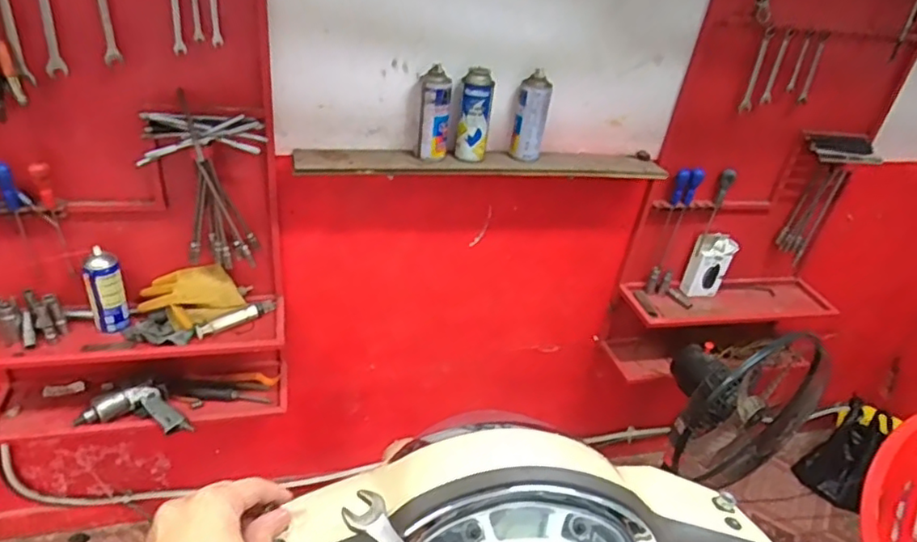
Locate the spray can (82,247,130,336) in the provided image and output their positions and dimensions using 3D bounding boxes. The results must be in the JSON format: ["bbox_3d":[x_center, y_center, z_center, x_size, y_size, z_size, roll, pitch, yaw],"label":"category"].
[{"bbox_3d":[-0.692,0.040,1.199,0.065,0.163,0.054,-13,38,-29],"label":"spray can"}]

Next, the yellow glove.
[{"bbox_3d":[-0.558,0.055,1.264,0.187,0.126,0.045,-27,0,-20],"label":"yellow glove"}]

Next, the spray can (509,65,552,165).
[{"bbox_3d":[0.149,-0.315,1.254,0.068,0.176,0.054,10,33,4],"label":"spray can"}]

